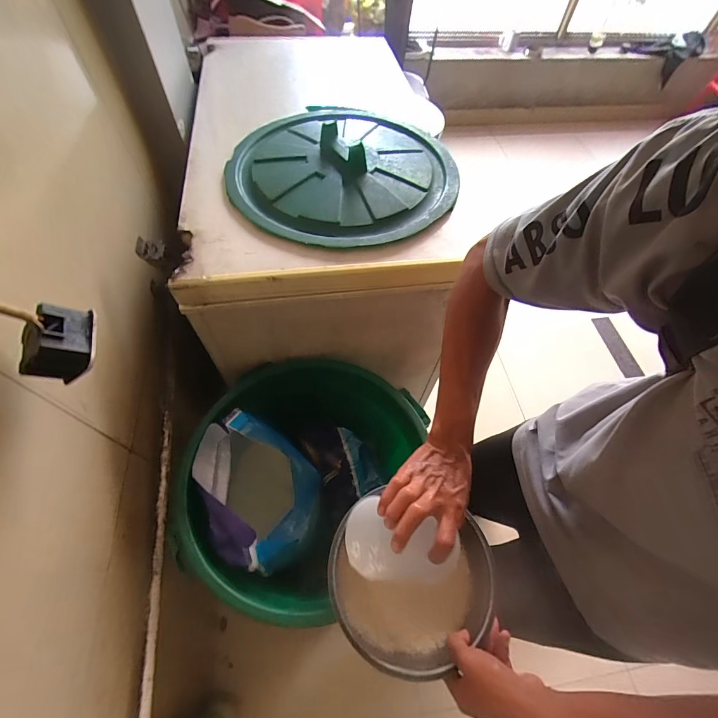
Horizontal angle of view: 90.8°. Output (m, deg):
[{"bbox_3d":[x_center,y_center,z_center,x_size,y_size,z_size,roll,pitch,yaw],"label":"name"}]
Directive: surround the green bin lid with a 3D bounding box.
[{"bbox_3d":[-0.034,-0.432,0.775,0.475,0.064,0.467,2,58,-3],"label":"green bin lid"}]

